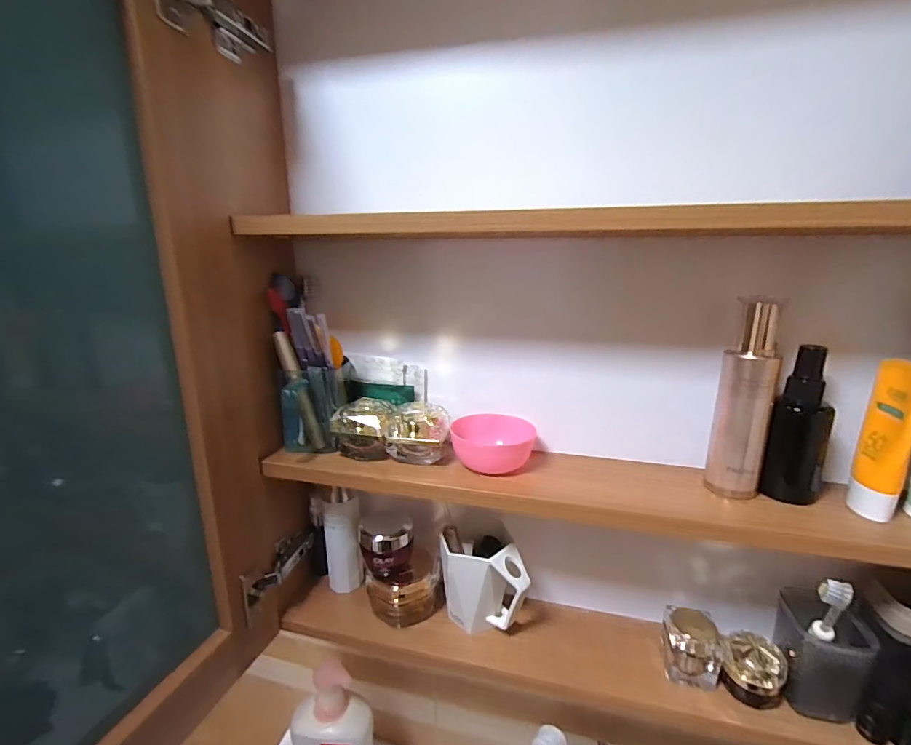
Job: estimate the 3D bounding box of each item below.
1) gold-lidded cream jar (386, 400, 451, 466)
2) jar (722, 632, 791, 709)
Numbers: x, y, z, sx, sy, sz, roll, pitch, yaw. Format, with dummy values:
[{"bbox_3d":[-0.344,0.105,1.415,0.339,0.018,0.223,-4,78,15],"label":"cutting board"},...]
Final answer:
[{"bbox_3d":[-0.037,0.064,0.458,0.057,0.053,0.050,4,15,13],"label":"gold-lidded cream jar"},{"bbox_3d":[0.281,0.280,0.406,0.049,0.052,0.045,0,15,0],"label":"jar"}]

